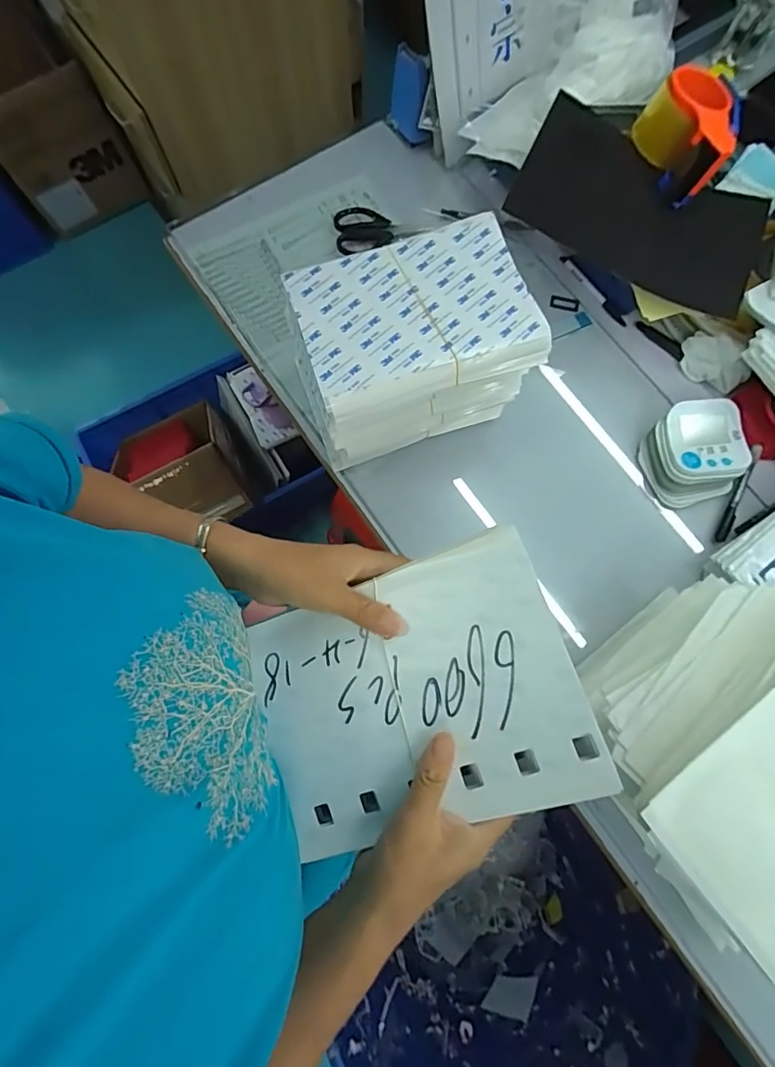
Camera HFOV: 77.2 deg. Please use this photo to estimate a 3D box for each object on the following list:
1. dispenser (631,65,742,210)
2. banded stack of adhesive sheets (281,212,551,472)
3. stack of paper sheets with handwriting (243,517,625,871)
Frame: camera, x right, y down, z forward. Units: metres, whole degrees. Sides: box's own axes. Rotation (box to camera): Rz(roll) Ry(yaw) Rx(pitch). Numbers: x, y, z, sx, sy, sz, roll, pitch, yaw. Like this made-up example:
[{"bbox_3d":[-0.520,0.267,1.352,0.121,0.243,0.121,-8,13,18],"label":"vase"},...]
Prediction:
[{"bbox_3d":[0.380,-0.498,0.605,0.093,0.067,0.132,-19,77,-4],"label":"dispenser"},{"bbox_3d":[0.023,-0.200,0.570,0.242,0.187,0.164,-19,77,-4],"label":"banded stack of adhesive sheets"},{"bbox_3d":[0.015,0.113,0.337,0.217,0.012,0.169,-22,76,13],"label":"stack of paper sheets with handwriting"}]

